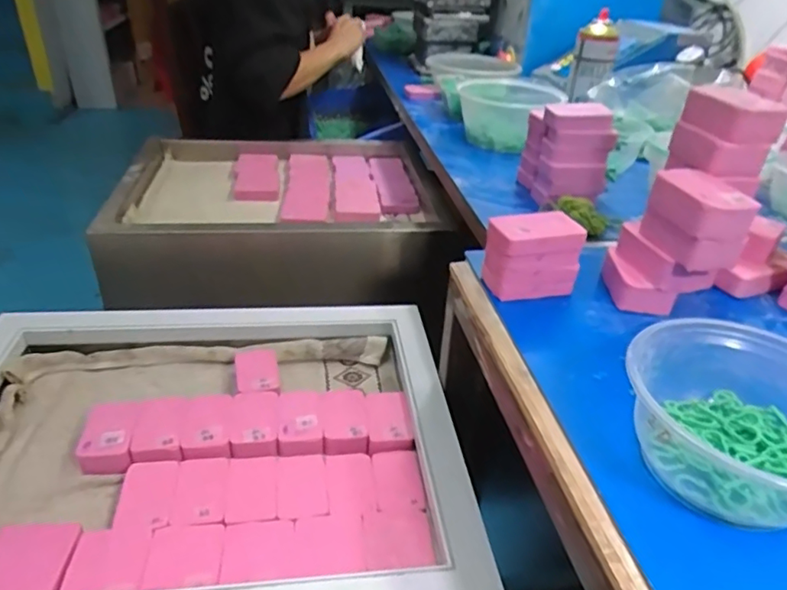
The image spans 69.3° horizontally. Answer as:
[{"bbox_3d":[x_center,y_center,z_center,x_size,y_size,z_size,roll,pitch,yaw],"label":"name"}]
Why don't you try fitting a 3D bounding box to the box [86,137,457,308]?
[{"bbox_3d":[-0.188,-0.143,0.980,0.487,0.135,0.398,-1,33,-7],"label":"box"}]

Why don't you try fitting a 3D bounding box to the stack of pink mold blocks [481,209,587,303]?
[{"bbox_3d":[0.116,-0.033,0.494,0.079,0.067,0.043,-6,34,-16],"label":"stack of pink mold blocks"}]

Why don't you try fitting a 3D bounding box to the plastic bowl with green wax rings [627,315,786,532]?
[{"bbox_3d":[0.201,0.074,0.331,0.137,0.063,0.118,11,33,12],"label":"plastic bowl with green wax rings"}]

